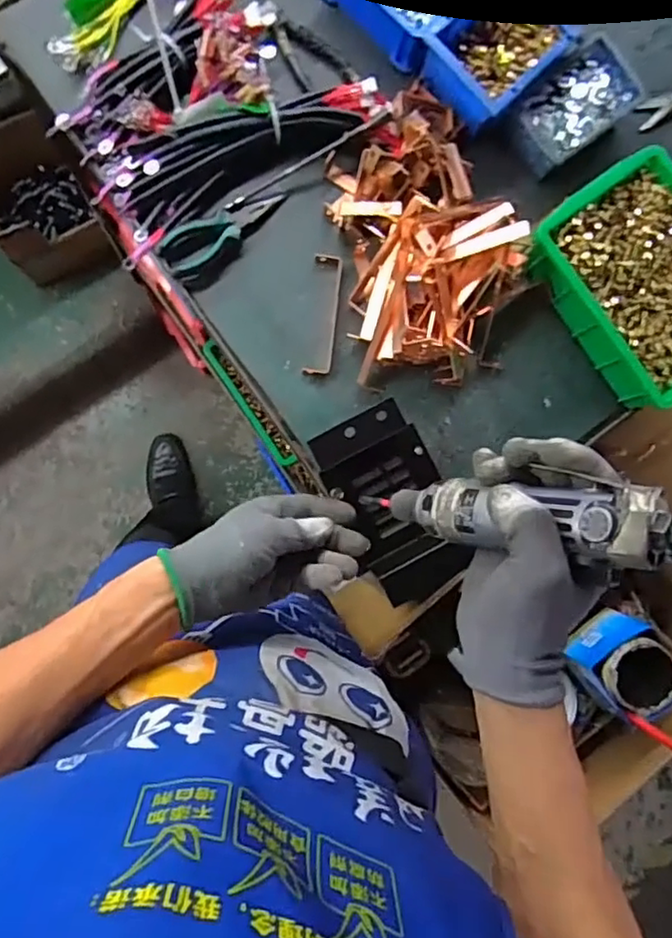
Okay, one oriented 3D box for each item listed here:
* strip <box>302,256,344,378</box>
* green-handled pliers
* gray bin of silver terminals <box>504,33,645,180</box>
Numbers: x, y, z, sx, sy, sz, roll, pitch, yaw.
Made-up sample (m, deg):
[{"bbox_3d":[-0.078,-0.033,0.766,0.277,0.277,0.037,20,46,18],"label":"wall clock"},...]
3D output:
[{"bbox_3d":[-0.013,-0.172,0.693,0.031,0.017,0.134,6,87,-7],"label":"strip"},{"bbox_3d":[-0.121,-0.261,0.683,0.145,0.020,0.063,-38,92,-7],"label":"green-handled pliers"},{"bbox_3d":[0.269,-0.409,0.720,0.158,0.057,0.086,-42,93,-7],"label":"gray bin of silver terminals"}]

